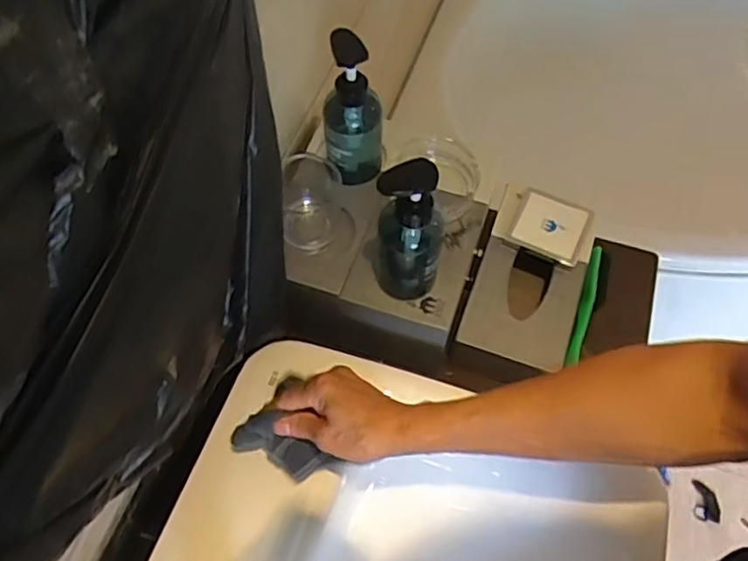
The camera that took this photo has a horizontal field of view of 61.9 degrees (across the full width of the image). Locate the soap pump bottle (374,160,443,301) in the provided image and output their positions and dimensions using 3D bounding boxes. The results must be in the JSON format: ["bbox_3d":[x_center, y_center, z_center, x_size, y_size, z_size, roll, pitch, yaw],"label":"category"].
[{"bbox_3d":[0.035,-0.047,0.604,0.069,0.183,0.056,-2,60,-1],"label":"soap pump bottle"}]

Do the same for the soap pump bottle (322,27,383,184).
[{"bbox_3d":[-0.024,-0.178,0.671,0.065,0.168,0.064,0,60,0],"label":"soap pump bottle"}]

